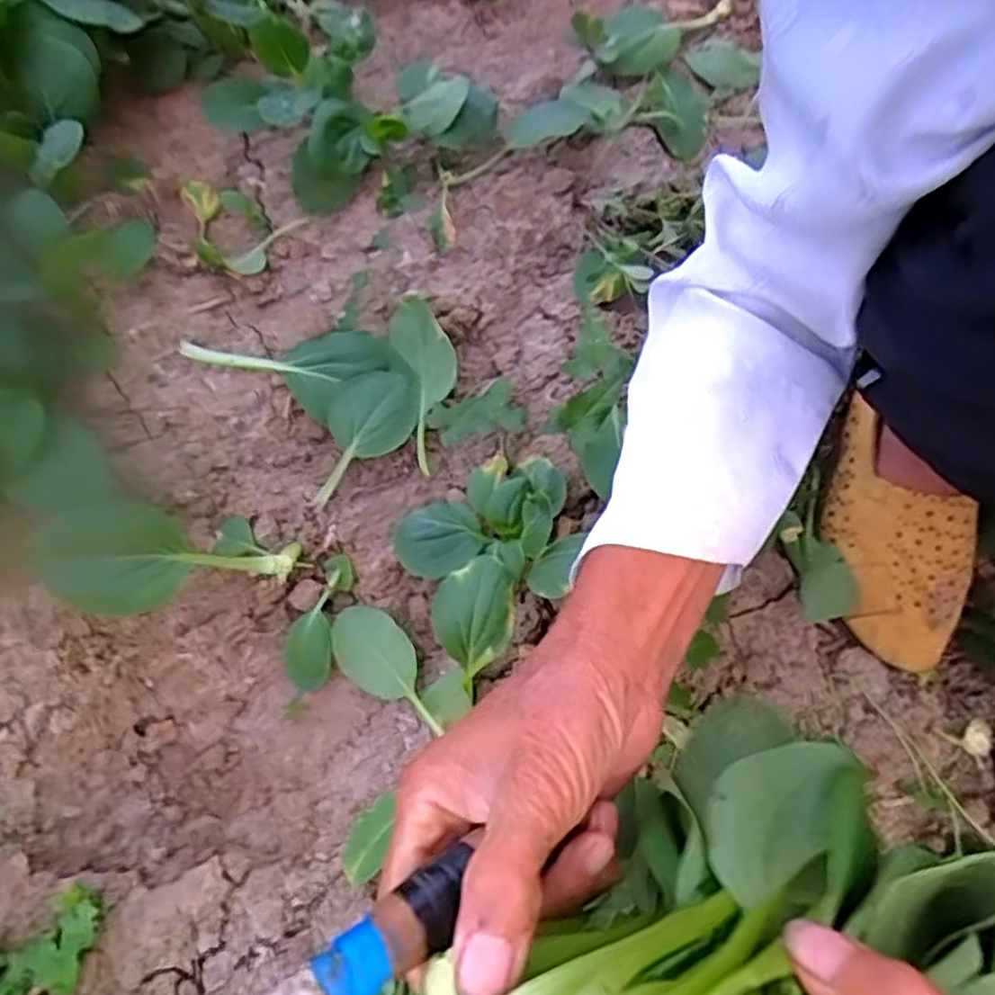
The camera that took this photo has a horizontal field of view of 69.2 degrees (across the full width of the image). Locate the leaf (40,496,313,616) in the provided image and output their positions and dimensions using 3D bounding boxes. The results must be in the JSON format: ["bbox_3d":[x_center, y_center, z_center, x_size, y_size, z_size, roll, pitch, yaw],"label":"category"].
[{"bbox_3d":[-0.214,0.037,0.487,0.158,0.024,0.072,2,58,-41],"label":"leaf"}]

